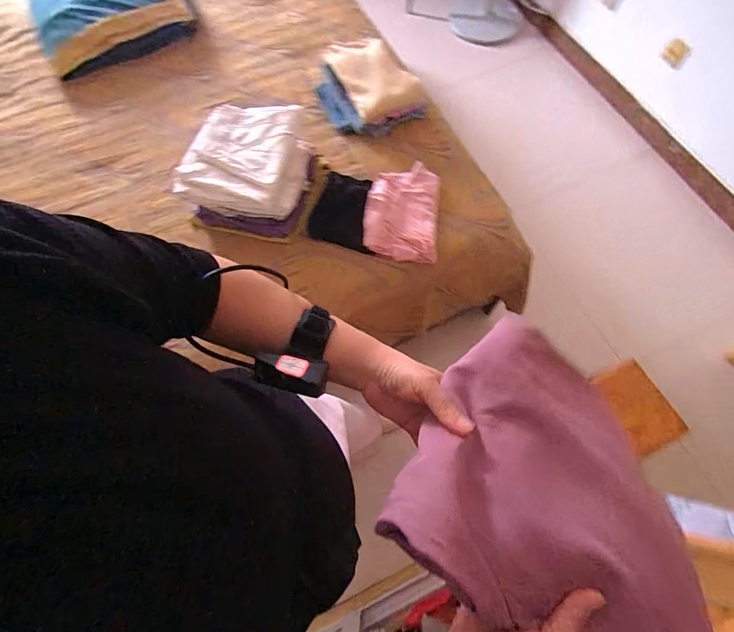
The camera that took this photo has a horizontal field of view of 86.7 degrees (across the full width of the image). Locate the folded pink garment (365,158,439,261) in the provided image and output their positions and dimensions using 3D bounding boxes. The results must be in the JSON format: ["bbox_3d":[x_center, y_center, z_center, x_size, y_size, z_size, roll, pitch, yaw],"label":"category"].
[{"bbox_3d":[0.095,-0.287,1.061,0.193,0.039,0.285,4,69,3],"label":"folded pink garment"}]

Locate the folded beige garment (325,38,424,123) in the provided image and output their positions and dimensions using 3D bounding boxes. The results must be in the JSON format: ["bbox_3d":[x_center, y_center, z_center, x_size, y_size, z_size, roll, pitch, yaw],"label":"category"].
[{"bbox_3d":[0.017,-0.723,1.161,0.190,0.090,0.305,-28,70,-9],"label":"folded beige garment"}]

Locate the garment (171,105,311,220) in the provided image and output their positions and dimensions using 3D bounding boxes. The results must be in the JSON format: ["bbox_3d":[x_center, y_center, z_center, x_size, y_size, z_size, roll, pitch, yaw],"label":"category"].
[{"bbox_3d":[-0.316,-0.406,1.023,0.275,0.123,0.286,7,69,4],"label":"garment"}]

